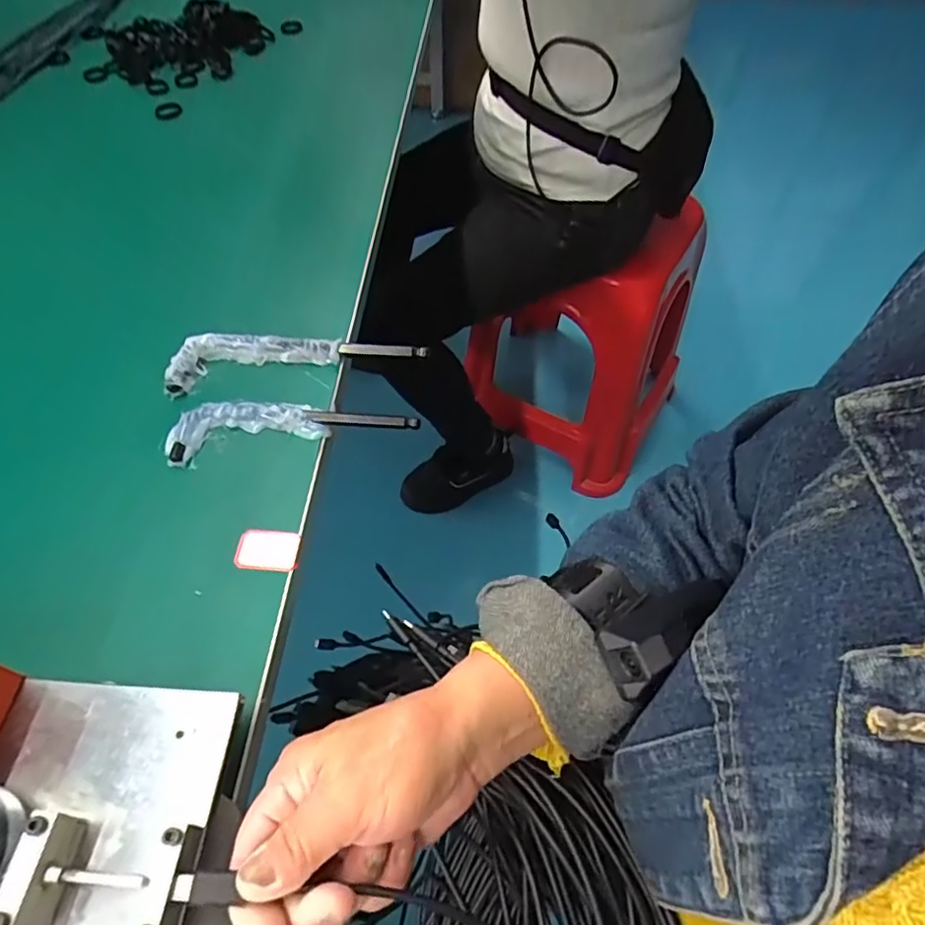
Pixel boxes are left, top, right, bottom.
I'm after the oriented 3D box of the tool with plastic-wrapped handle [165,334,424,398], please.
[{"bbox_3d":[-0.118,-0.080,0.432,0.176,0.017,0.039,-8,57,-7],"label":"tool with plastic-wrapped handle"}]

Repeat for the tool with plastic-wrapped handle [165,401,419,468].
[{"bbox_3d":[-0.113,-0.028,0.399,0.157,0.011,0.038,-9,57,-7],"label":"tool with plastic-wrapped handle"}]

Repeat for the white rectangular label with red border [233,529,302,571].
[{"bbox_3d":[-0.114,0.051,0.352,0.036,0.004,0.024,2,56,0],"label":"white rectangular label with red border"}]

